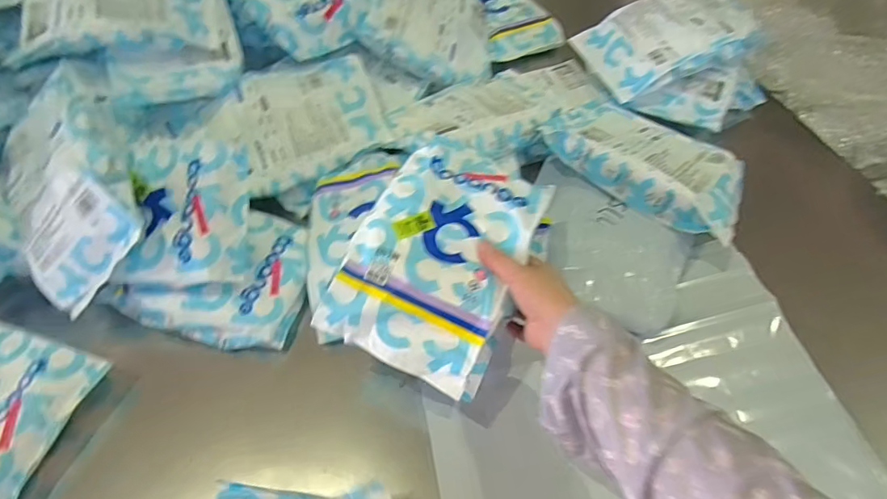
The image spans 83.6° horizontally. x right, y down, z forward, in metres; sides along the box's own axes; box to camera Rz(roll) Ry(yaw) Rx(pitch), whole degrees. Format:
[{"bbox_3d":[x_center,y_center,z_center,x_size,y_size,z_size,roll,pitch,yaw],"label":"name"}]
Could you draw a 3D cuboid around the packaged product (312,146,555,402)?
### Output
[{"bbox_3d":[-0.005,0.001,0.523,0.172,0.031,0.248,21,69,8],"label":"packaged product"}]

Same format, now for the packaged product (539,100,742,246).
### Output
[{"bbox_3d":[0.288,-0.139,0.683,0.287,0.047,0.182,37,63,25],"label":"packaged product"}]

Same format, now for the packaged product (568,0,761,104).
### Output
[{"bbox_3d":[0.352,-0.342,0.785,0.240,0.034,0.173,-25,57,4],"label":"packaged product"}]

